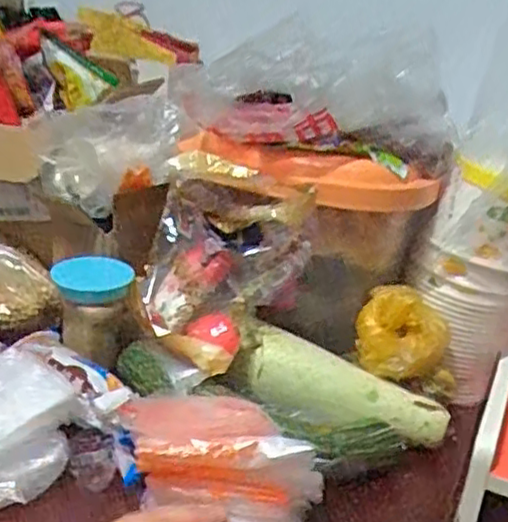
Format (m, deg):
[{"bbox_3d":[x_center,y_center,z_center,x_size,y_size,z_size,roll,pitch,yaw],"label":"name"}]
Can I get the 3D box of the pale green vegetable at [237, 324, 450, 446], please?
[{"bbox_3d":[0.081,0.131,0.670,0.205,0.065,0.078,12,22,17],"label":"pale green vegetable"}]

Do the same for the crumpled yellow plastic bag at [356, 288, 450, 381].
[{"bbox_3d":[0.150,0.073,0.706,0.090,0.075,0.077,10,21,11],"label":"crumpled yellow plastic bag"}]

